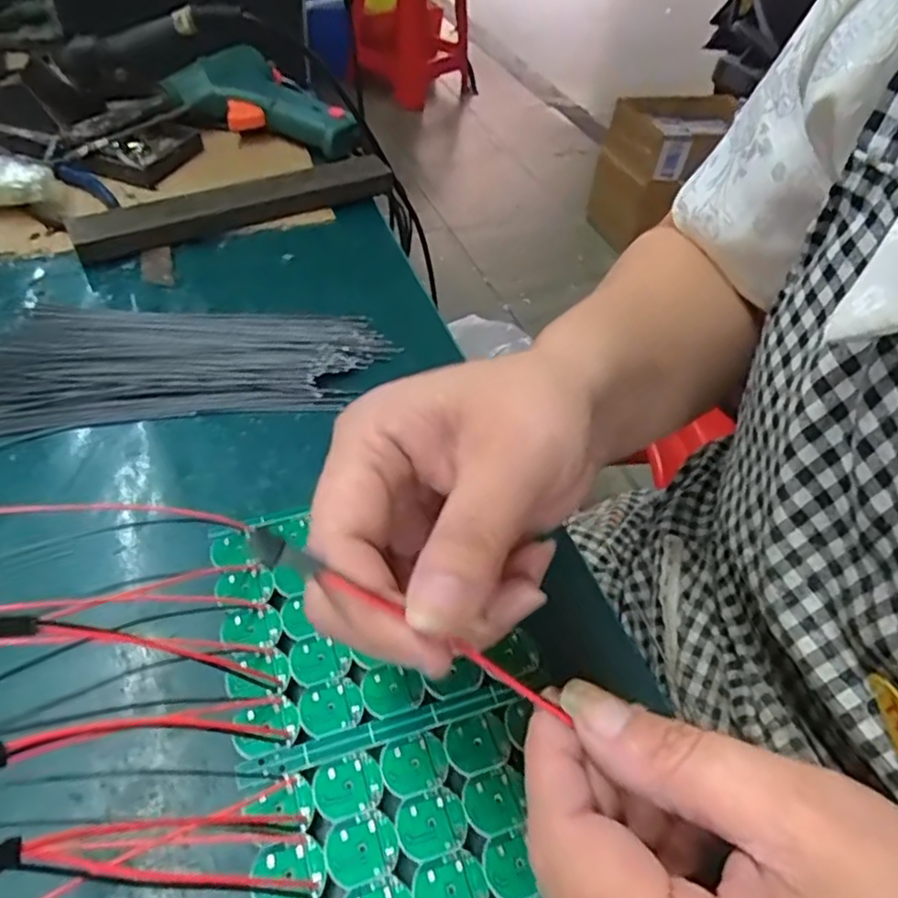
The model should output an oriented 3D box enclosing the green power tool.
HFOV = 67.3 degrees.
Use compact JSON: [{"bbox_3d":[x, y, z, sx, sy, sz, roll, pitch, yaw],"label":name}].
[{"bbox_3d":[-0.140,-0.257,0.504,0.105,0.039,0.147,-29,56,-29],"label":"green power tool"}]

